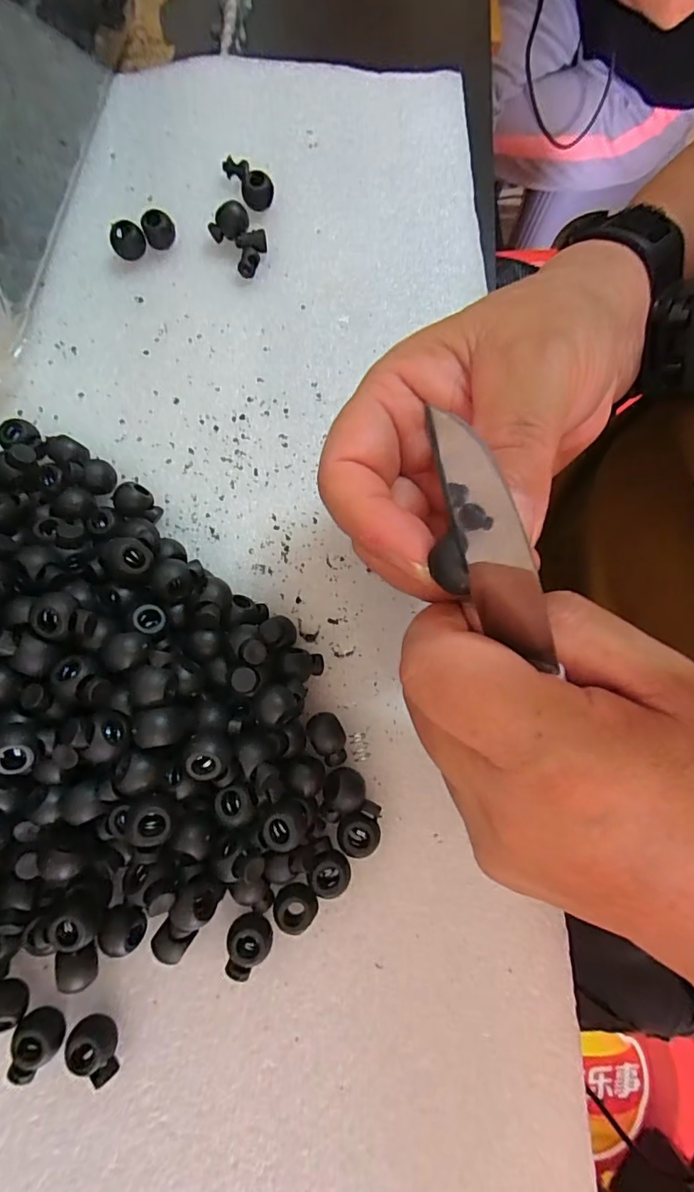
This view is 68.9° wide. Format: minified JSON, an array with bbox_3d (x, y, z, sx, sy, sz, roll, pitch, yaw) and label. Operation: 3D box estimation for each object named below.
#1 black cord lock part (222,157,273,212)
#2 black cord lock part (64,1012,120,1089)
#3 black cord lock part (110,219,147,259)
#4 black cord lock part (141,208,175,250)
[{"bbox_3d":[-0.049,-0.208,0.252,0.013,0.011,0.030,-32,81,-8],"label":"black cord lock part"},{"bbox_3d":[-0.085,0.153,0.171,0.019,0.012,0.012,42,80,7],"label":"black cord lock part"},{"bbox_3d":[-0.106,-0.172,0.245,0.016,0.011,0.013,-27,80,-7],"label":"black cord lock part"},{"bbox_3d":[-0.091,-0.176,0.245,0.014,0.013,0.011,-10,79,-4],"label":"black cord lock part"}]

